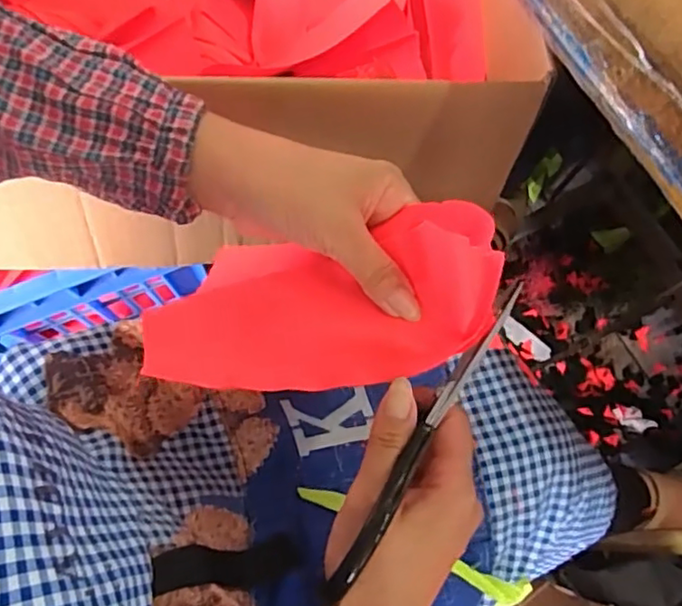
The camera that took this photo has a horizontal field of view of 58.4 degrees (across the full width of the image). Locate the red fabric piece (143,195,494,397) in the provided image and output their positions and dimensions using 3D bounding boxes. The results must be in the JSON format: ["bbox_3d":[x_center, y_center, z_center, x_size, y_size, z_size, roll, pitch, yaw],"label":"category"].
[{"bbox_3d":[-0.013,0.004,0.334,0.194,0.029,0.082,-13,72,14],"label":"red fabric piece"}]

